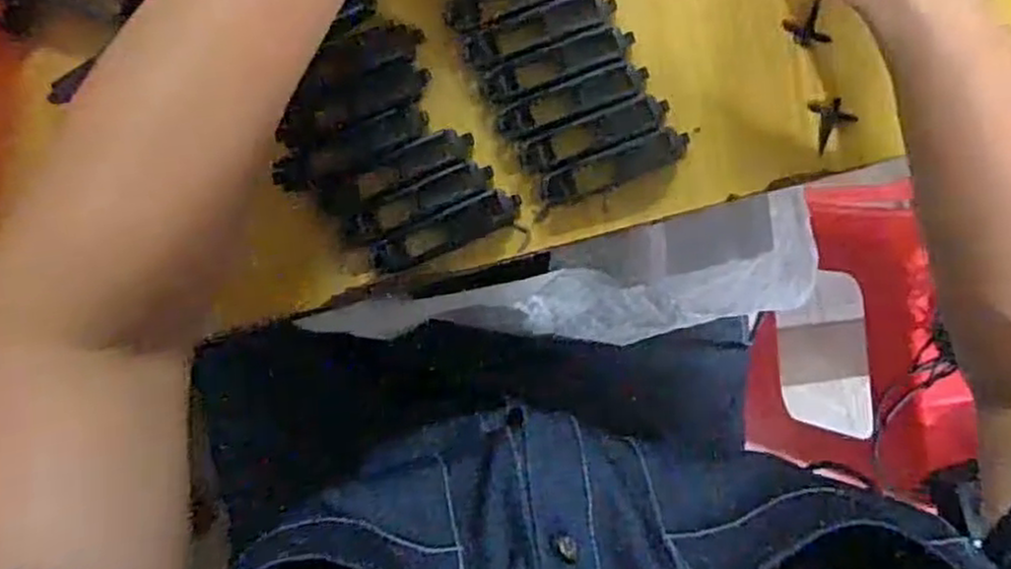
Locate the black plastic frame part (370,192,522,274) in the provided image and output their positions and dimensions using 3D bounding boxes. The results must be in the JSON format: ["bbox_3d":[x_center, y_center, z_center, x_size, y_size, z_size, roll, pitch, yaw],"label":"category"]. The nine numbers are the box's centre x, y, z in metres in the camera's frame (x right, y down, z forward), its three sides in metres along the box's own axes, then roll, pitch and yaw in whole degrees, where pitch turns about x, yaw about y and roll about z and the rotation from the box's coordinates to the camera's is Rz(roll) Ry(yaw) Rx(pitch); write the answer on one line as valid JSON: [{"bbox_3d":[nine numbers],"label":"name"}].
[{"bbox_3d":[-0.028,-0.025,0.361,0.074,0.008,0.017,-23,93,-2],"label":"black plastic frame part"}]

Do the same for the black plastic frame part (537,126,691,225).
[{"bbox_3d":[0.050,-0.056,0.366,0.079,0.005,0.019,-22,93,-2],"label":"black plastic frame part"}]

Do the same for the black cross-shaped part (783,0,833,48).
[{"bbox_3d":[0.147,-0.125,0.366,0.020,0.004,0.021,-24,93,-2],"label":"black cross-shaped part"}]

